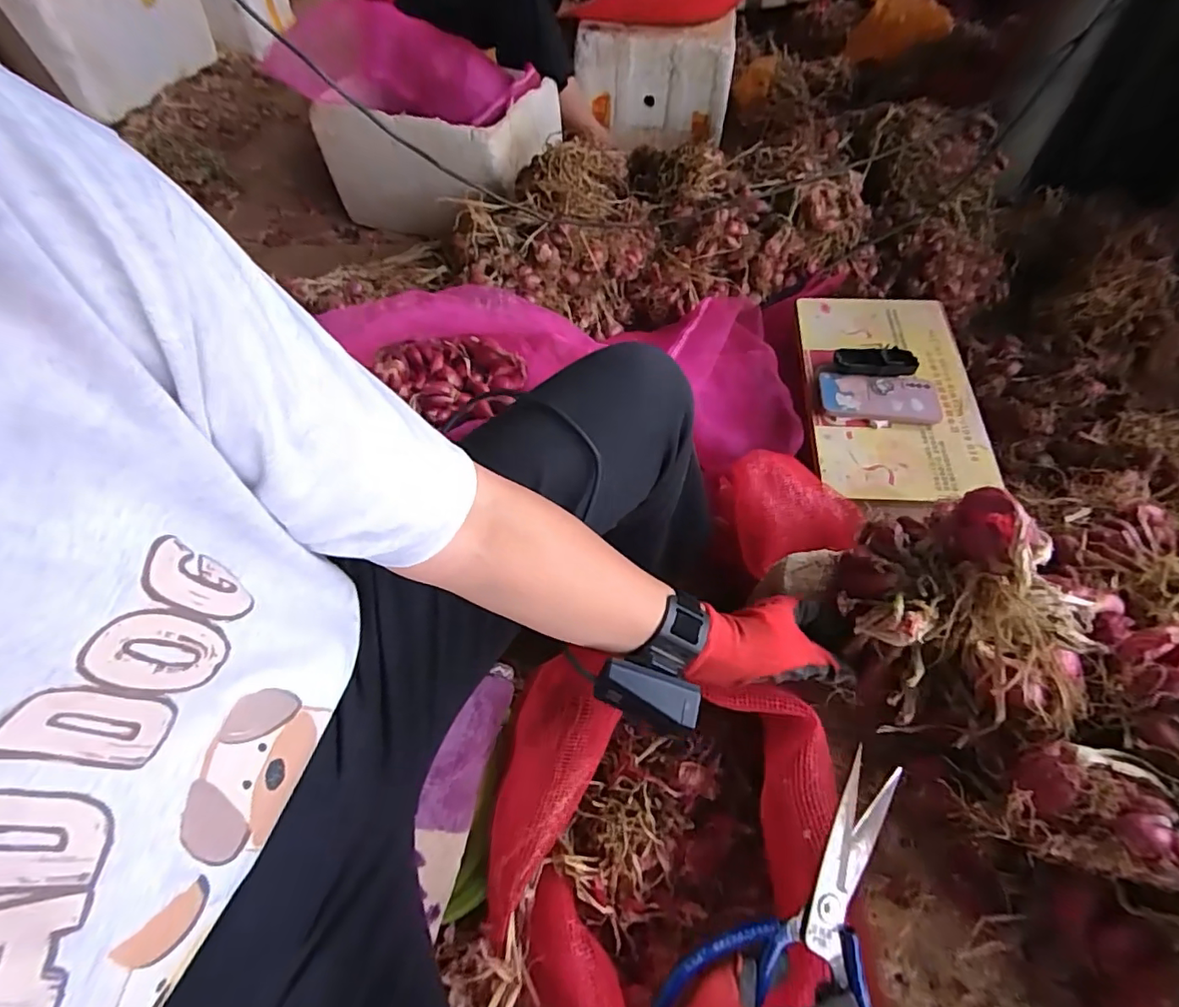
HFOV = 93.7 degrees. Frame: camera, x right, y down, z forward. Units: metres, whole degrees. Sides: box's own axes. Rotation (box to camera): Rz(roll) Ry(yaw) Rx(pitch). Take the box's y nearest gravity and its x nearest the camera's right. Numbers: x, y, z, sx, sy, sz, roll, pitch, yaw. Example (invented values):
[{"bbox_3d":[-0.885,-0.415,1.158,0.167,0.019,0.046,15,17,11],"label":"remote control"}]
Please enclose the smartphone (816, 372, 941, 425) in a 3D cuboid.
[{"bbox_3d":[0.423,-0.152,0.804,0.162,0.016,0.079,9,69,6],"label":"smartphone"}]

